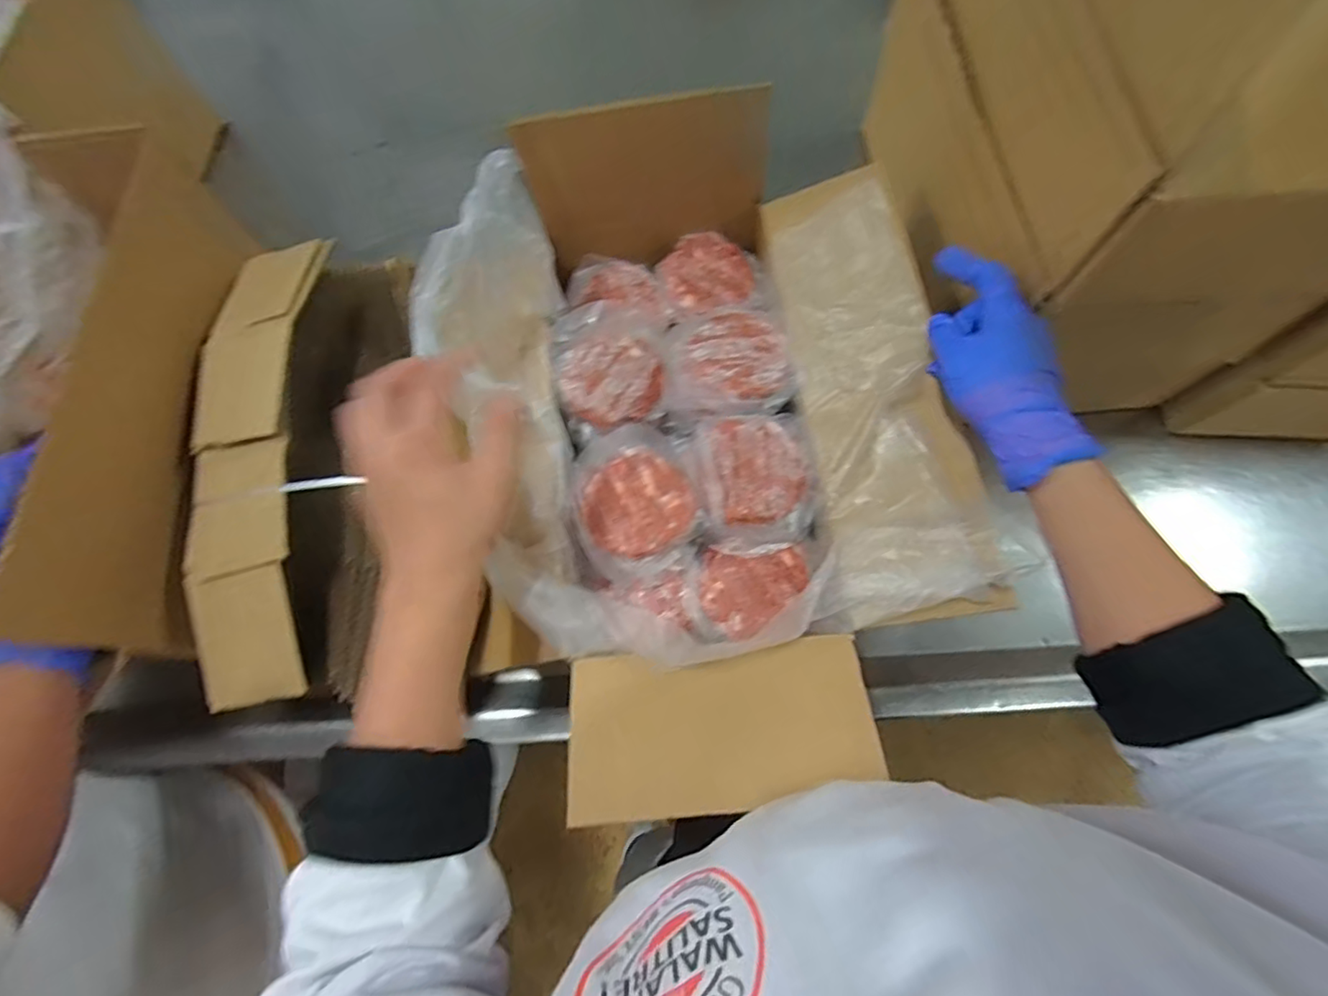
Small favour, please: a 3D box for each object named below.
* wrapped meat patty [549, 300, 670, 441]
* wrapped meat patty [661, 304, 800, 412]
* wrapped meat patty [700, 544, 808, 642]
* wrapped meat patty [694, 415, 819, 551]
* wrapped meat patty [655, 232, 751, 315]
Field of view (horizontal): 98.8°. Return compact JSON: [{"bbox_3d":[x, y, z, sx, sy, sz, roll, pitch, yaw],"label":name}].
[{"bbox_3d":[-0.047,-0.117,0.508,0.097,0.030,0.109,-14,84,-2],"label":"wrapped meat patty"},{"bbox_3d":[0.056,-0.126,0.499,0.103,0.021,0.111,-1,71,2],"label":"wrapped meat patty"},{"bbox_3d":[0.074,0.078,0.470,0.083,0.011,0.069,-1,71,1],"label":"wrapped meat patty"},{"bbox_3d":[0.075,-0.015,0.474,0.094,0.031,0.112,-8,81,-4],"label":"wrapped meat patty"},{"bbox_3d":[0.040,-0.224,0.563,0.085,0.021,0.079,-1,71,2],"label":"wrapped meat patty"}]

